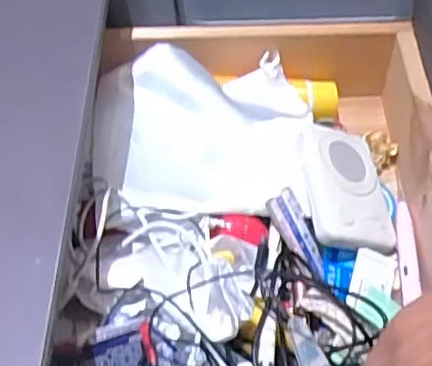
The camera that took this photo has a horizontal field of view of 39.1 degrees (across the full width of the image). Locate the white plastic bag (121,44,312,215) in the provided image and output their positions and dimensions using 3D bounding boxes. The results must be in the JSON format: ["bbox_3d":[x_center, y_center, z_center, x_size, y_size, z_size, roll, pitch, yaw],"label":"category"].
[{"bbox_3d":[0.002,-0.046,0.451,0.128,0.041,0.126,-1,53,2],"label":"white plastic bag"}]

